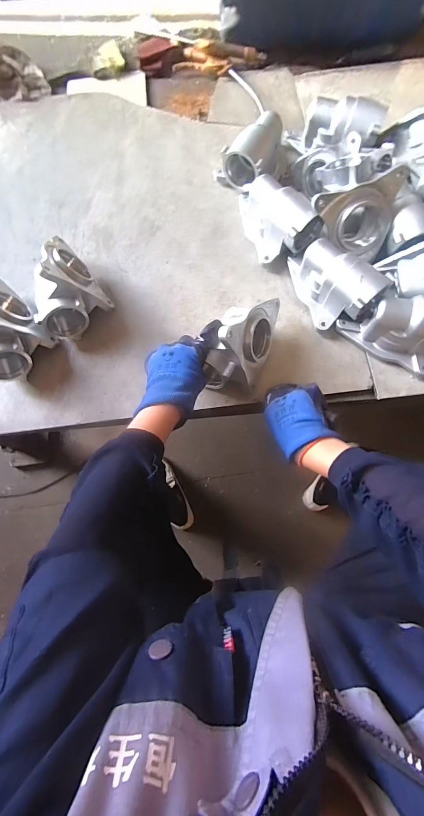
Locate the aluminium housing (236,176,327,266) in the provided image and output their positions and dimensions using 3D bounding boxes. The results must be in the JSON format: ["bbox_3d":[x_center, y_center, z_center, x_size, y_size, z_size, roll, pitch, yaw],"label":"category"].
[{"bbox_3d":[0.119,-0.354,0.590,0.102,0.095,0.166,-21,76,-5],"label":"aluminium housing"}]

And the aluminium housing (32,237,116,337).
[{"bbox_3d":[-0.263,-0.214,0.551,0.120,0.108,0.169,-35,78,-8],"label":"aluminium housing"}]

